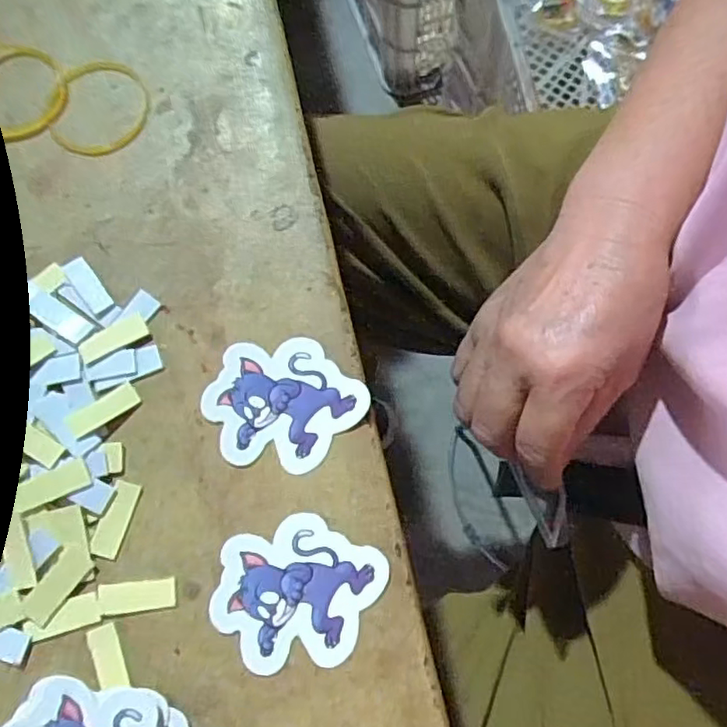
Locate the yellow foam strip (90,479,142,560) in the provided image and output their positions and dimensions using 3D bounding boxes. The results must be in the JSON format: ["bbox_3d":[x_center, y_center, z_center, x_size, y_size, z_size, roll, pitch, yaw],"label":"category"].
[{"bbox_3d":[-0.095,0.059,0.233,0.010,0.004,0.028,16,76,6],"label":"yellow foam strip"}]

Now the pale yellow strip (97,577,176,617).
[{"bbox_3d":[-0.084,0.086,0.225,0.028,0.004,0.011,-7,75,0],"label":"pale yellow strip"}]

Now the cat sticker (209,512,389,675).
[{"bbox_3d":[-0.026,0.085,0.226,0.056,0.004,0.054,26,78,8],"label":"cat sticker"}]

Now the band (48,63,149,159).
[{"bbox_3d":[-0.118,-0.115,0.275,0.042,0.004,0.046,0,75,2],"label":"band"}]

